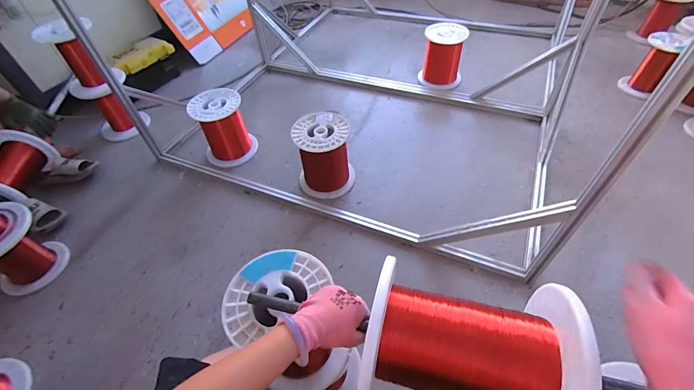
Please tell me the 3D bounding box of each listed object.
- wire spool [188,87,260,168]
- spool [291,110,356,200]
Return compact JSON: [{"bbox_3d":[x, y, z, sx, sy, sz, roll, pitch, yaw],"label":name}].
[{"bbox_3d":[-0.506,-0.278,1.365,0.198,0.248,0.181,-2,49,2],"label":"wire spool"},{"bbox_3d":[-0.079,-0.133,1.222,0.196,0.253,0.203,-2,49,2],"label":"spool"}]

